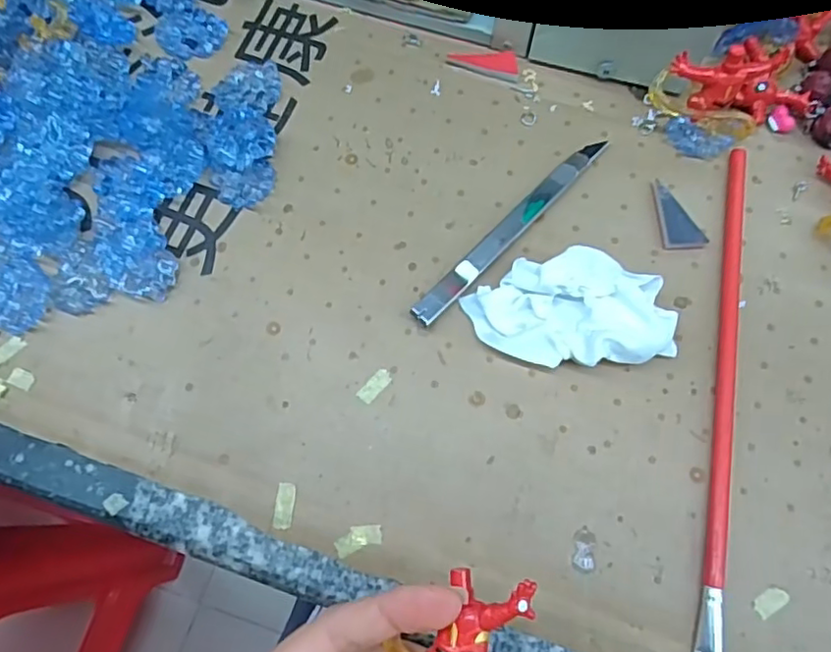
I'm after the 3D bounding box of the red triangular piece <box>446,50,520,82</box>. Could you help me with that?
[{"bbox_3d":[0.038,-0.147,0.340,0.040,0.004,0.016,17,72,6],"label":"red triangular piece"}]

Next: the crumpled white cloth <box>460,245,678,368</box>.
[{"bbox_3d":[0.069,-0.007,0.279,0.086,0.022,0.052,-4,72,-1],"label":"crumpled white cloth"}]

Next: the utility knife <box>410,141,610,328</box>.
[{"bbox_3d":[0.048,-0.049,0.302,0.012,0.011,0.136,42,76,13],"label":"utility knife"}]

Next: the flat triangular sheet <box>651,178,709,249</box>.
[{"bbox_3d":[0.126,-0.053,0.305,0.020,0.004,0.040,-29,77,-8],"label":"flat triangular sheet"}]

